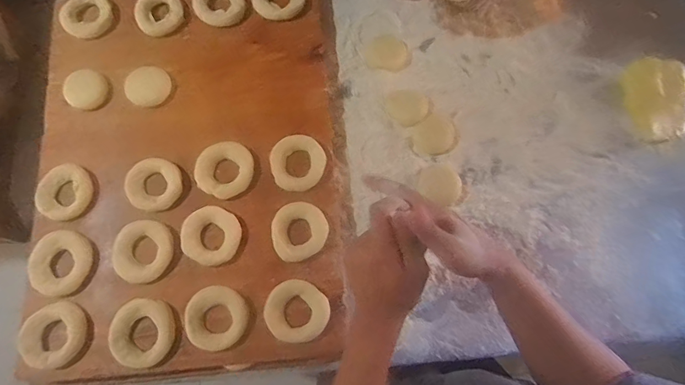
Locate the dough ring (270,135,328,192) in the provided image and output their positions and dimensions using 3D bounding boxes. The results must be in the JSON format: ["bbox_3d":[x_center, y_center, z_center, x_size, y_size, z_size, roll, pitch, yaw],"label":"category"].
[{"bbox_3d":[-0.064,-0.043,0.583,0.078,0.015,0.080,0,75,1],"label":"dough ring"}]

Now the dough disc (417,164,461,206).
[{"bbox_3d":[0.148,-0.014,0.599,0.062,0.010,0.063,0,75,1],"label":"dough disc"}]

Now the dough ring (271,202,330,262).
[{"bbox_3d":[-0.060,0.052,0.551,0.078,0.011,0.074,0,75,1],"label":"dough ring"}]

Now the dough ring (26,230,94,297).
[{"bbox_3d":[-0.383,0.095,0.544,0.084,0.015,0.083,-29,76,-6],"label":"dough ring"}]

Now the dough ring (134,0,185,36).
[{"bbox_3d":[-0.293,-0.288,0.640,0.074,0.016,0.071,0,75,1],"label":"dough ring"}]

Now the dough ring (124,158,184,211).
[{"bbox_3d":[-0.266,-0.012,0.566,0.073,0.018,0.073,0,75,1],"label":"dough ring"}]

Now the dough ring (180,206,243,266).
[{"bbox_3d":[-0.180,0.058,0.551,0.080,0.013,0.076,0,75,1],"label":"dough ring"}]

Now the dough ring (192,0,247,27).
[{"bbox_3d":[-0.198,-0.303,0.647,0.085,0.015,0.069,28,78,8],"label":"dough ring"}]

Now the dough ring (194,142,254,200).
[{"bbox_3d":[-0.170,-0.034,0.575,0.081,0.011,0.080,0,75,1],"label":"dough ring"}]

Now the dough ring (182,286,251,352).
[{"bbox_3d":[-0.165,0.162,0.519,0.077,0.013,0.080,0,75,1],"label":"dough ring"}]

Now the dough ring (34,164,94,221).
[{"bbox_3d":[-0.397,0.001,0.568,0.071,0.023,0.074,0,75,1],"label":"dough ring"}]

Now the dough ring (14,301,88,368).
[{"bbox_3d":[-0.374,0.184,0.515,0.077,0.019,0.074,0,75,1],"label":"dough ring"}]

